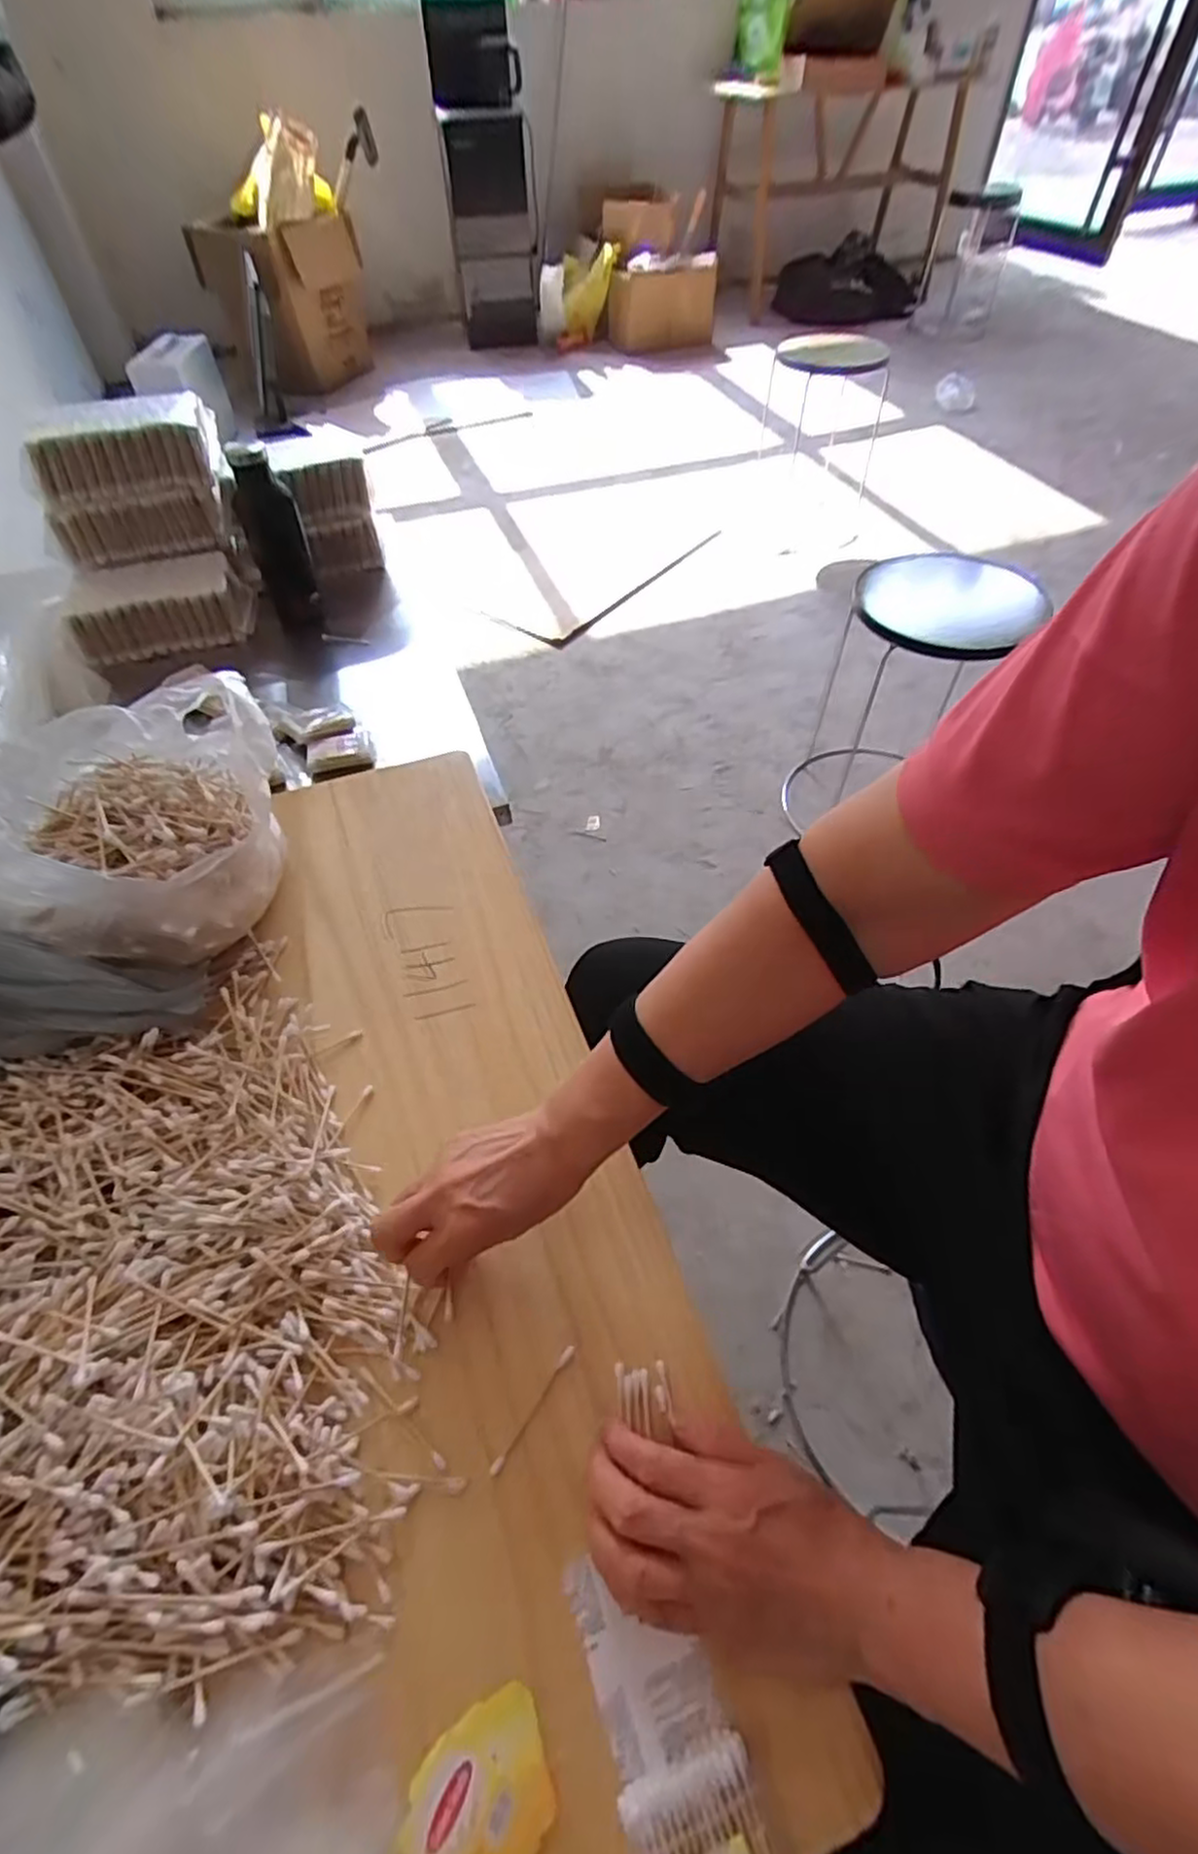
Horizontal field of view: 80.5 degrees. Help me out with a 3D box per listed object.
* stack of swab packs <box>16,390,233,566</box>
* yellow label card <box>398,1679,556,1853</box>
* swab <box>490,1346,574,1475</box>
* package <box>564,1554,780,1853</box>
[{"bbox_3d":[-0.622,-0.600,0.949,0.246,0.151,0.114,-17,54,-11],"label":"stack of swab packs"},{"bbox_3d":[-0.049,0.381,0.309,0.064,0.007,0.053,-36,60,-23],"label":"yellow label card"},{"bbox_3d":[-0.037,0.270,0.398,0.006,0.004,0.072,30,59,20],"label":"swab"},{"bbox_3d":[0.037,0.377,0.300,0.059,0.016,0.177,-21,50,-15],"label":"package"}]

